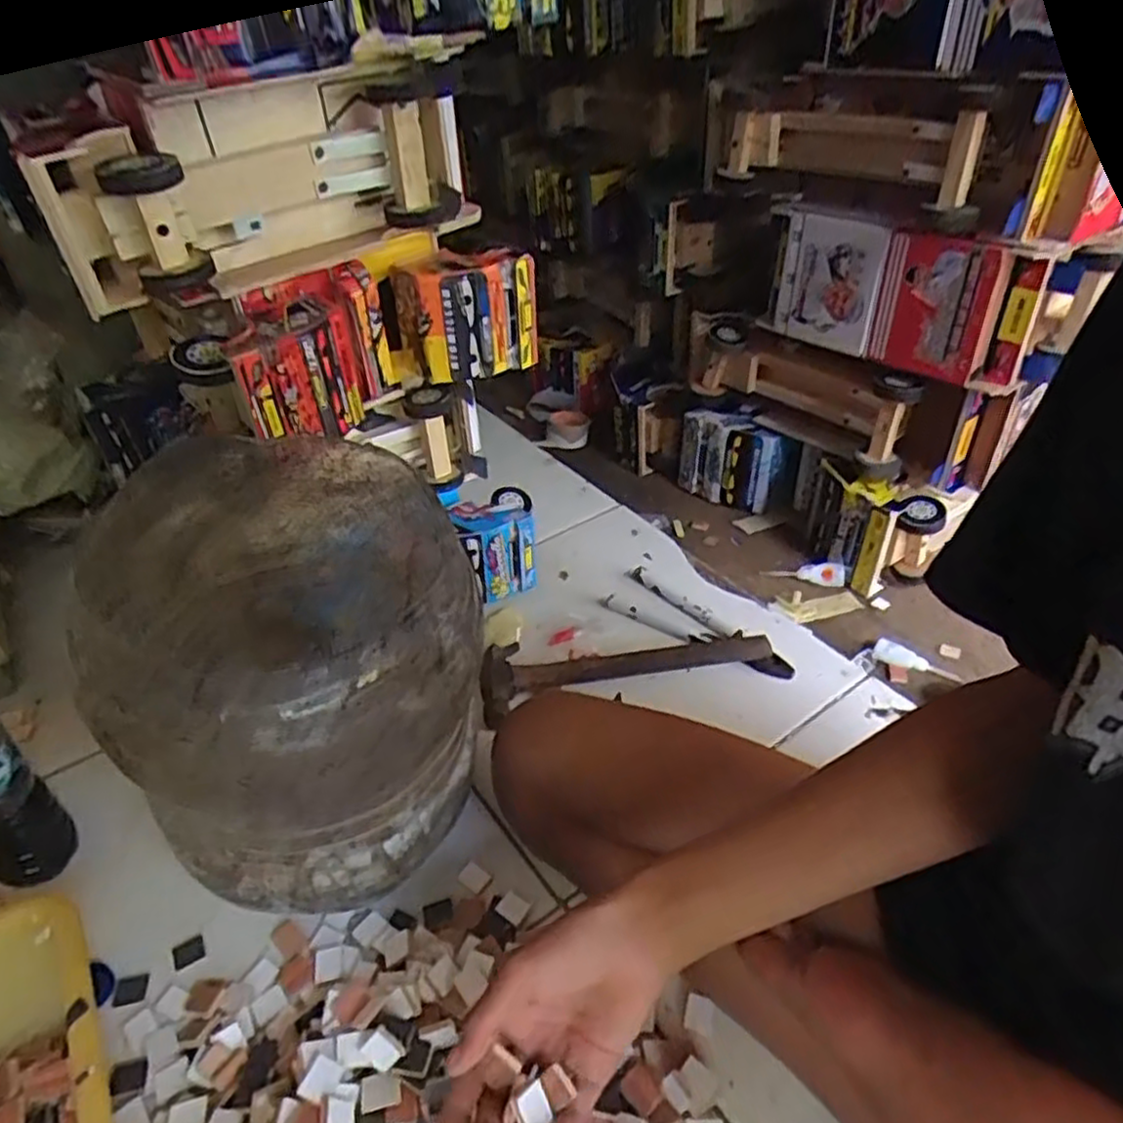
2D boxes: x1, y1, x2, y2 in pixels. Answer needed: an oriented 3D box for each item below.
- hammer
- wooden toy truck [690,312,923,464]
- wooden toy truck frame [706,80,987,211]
[{"bbox_3d":[0.059,0.094,0.780,0.297,0.023,0.101,-12,40,-11],"label":"hammer"},{"bbox_3d":[0.323,-0.256,1.077,0.083,0.139,0.386,-27,45,-26],"label":"wooden toy truck"},{"bbox_3d":[0.318,-0.505,0.900,0.372,0.094,0.065,30,49,33],"label":"wooden toy truck frame"}]

